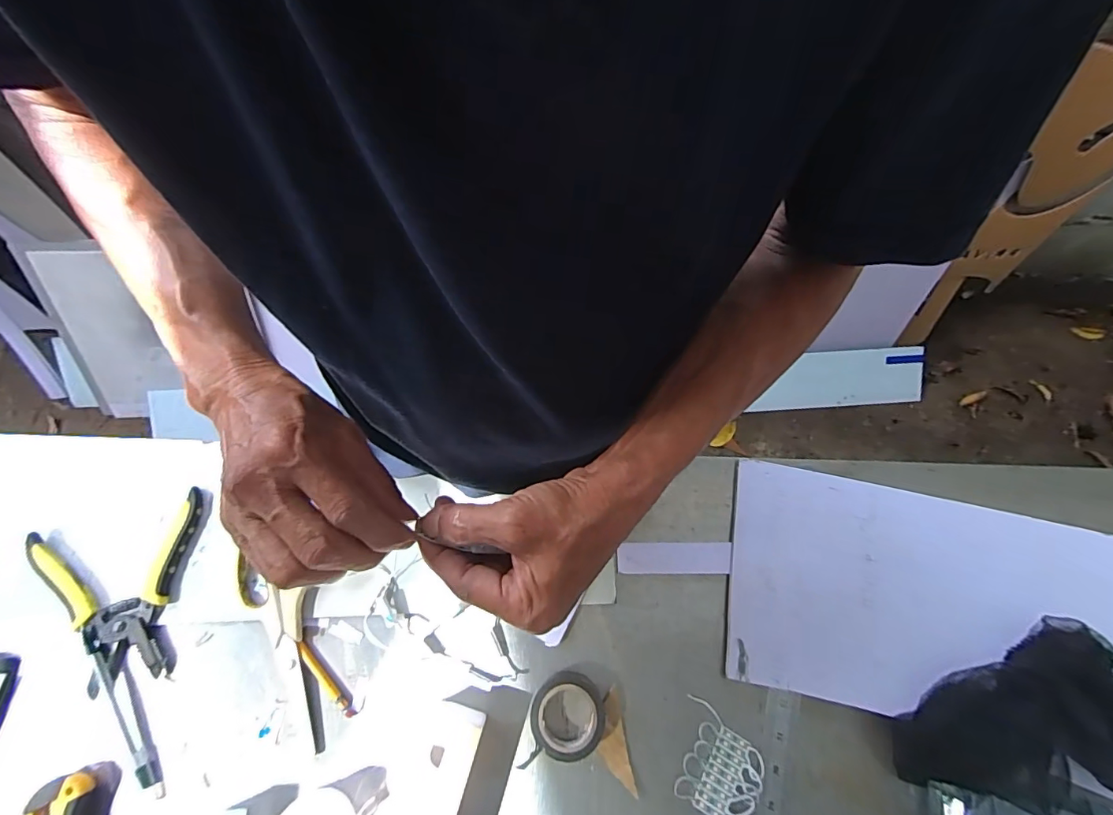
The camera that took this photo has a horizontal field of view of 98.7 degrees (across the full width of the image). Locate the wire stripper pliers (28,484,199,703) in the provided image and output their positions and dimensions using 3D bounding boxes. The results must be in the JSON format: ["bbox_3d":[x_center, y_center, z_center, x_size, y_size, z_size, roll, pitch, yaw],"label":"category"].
[{"bbox_3d":[-0.393,0.162,0.422,0.135,0.013,0.152,-8,73,-4],"label":"wire stripper pliers"}]

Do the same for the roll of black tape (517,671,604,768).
[{"bbox_3d":[0.007,0.262,0.395,0.060,0.022,0.071,6,72,0],"label":"roll of black tape"}]

